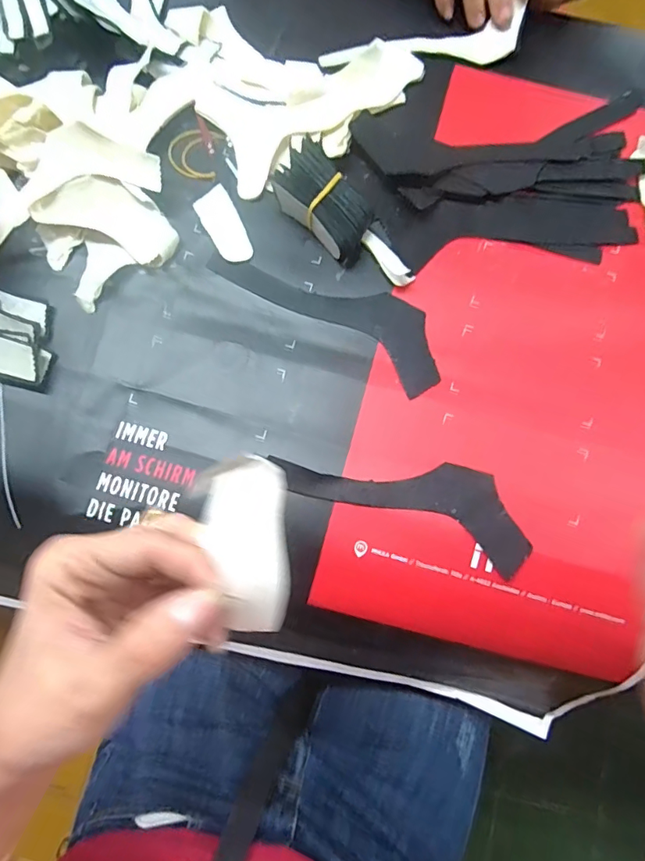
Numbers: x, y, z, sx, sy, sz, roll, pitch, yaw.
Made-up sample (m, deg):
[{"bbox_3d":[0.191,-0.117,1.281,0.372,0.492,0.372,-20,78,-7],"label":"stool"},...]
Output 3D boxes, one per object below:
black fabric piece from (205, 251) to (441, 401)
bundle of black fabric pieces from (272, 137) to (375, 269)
[{"bbox_3d":[0.009,-0.095,0.362,0.184,0.004,0.058,33,80,6],"label":"black fabric piece"},{"bbox_3d":[0.002,-0.167,0.356,0.040,0.027,0.080,-38,81,-8],"label":"bundle of black fabric pieces"}]

